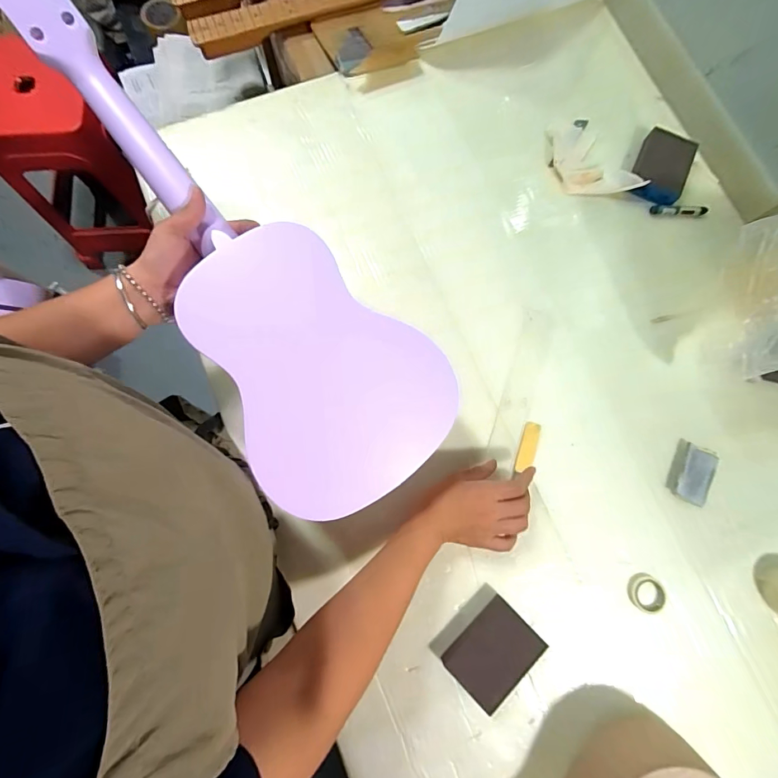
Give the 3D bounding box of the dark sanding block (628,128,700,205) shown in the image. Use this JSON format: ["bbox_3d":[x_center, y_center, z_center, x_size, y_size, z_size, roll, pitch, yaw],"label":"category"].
[{"bbox_3d":[0.389,-0.315,0.569,0.070,0.021,0.099,24,80,4],"label":"dark sanding block"}]

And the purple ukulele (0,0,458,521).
[{"bbox_3d":[-0.163,-0.144,0.380,0.191,0.054,0.574,-37,92,-7],"label":"purple ukulele"}]

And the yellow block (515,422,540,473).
[{"bbox_3d":[0.176,0.073,0.503,0.020,0.005,0.063,21,74,3],"label":"yellow block"}]

